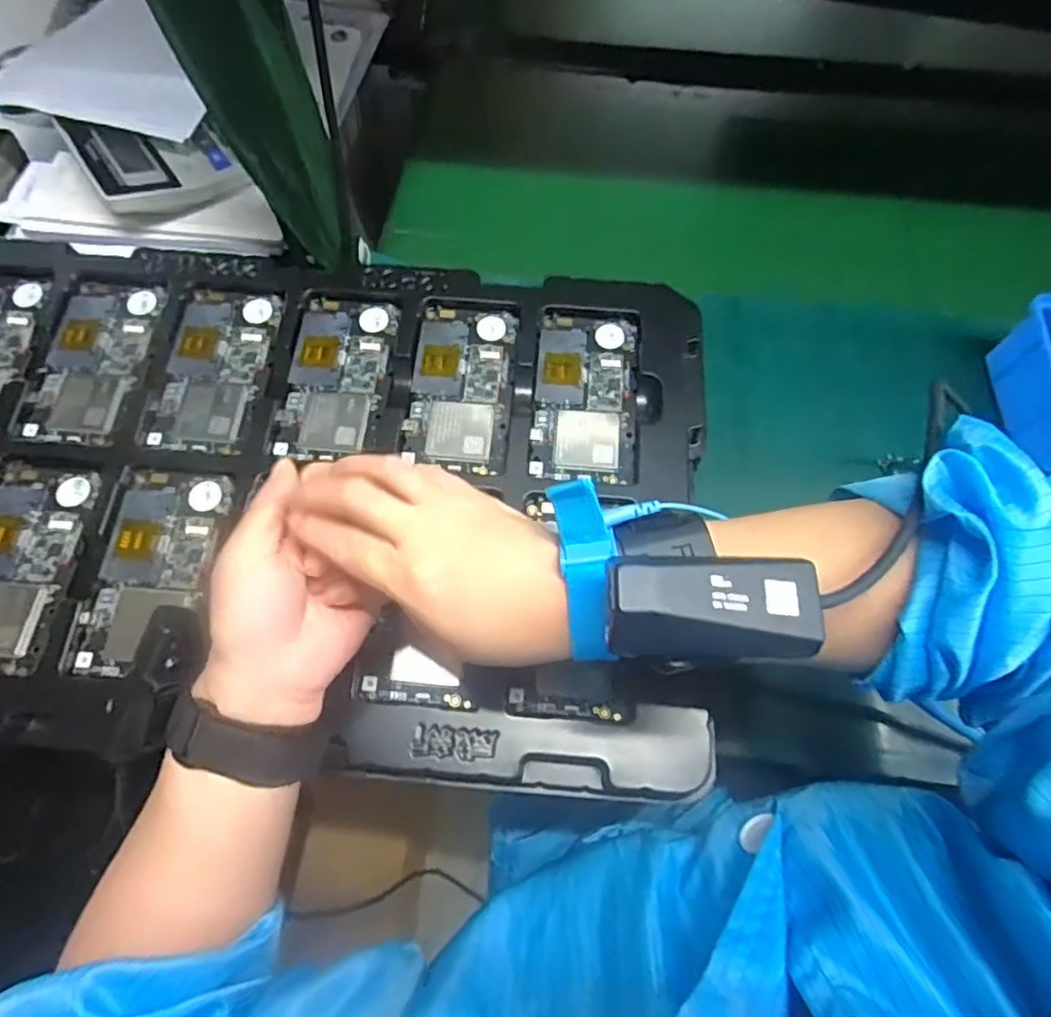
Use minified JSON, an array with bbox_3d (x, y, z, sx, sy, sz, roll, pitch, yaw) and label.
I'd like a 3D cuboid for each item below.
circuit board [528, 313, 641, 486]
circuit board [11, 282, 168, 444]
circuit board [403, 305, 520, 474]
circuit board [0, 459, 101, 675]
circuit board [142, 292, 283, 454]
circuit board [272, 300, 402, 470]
[{"bbox_3d":[0.041,-0.077,0.417,0.067,0.010,0.123,3,66,2],"label":"circuit board"},{"bbox_3d":[-0.296,-0.102,0.423,0.067,0.009,0.122,6,66,3],"label":"circuit board"},{"bbox_3d":[-0.044,-0.085,0.419,0.066,0.010,0.124,5,66,3],"label":"circuit board"},{"bbox_3d":[-0.305,0.031,0.368,0.067,0.006,0.127,4,66,2],"label":"circuit board"},{"bbox_3d":[-0.211,-0.095,0.421,0.065,0.009,0.123,5,66,2],"label":"circuit board"},{"bbox_3d":[-0.129,-0.089,0.419,0.066,0.011,0.125,6,66,3],"label":"circuit board"}]

